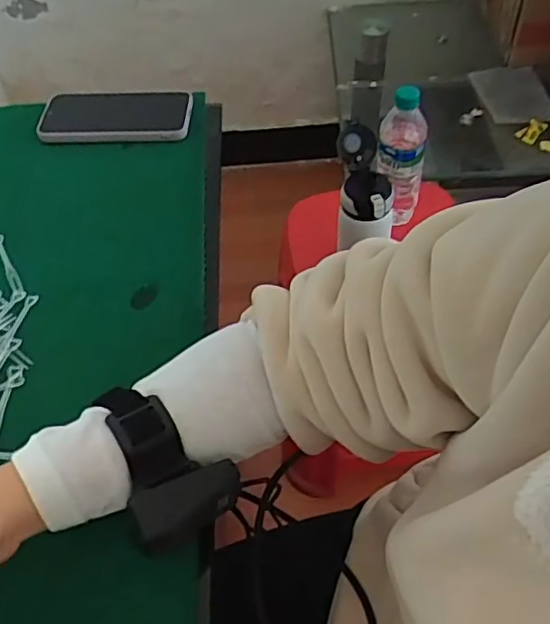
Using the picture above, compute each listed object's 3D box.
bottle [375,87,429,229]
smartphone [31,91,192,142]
[{"bbox_3d":[0.179,-0.216,0.891,0.066,0.215,0.055,12,53,13],"label":"bottle"},{"bbox_3d":[-0.172,-0.212,0.679,0.161,0.017,0.083,1,51,5],"label":"smartphone"}]

